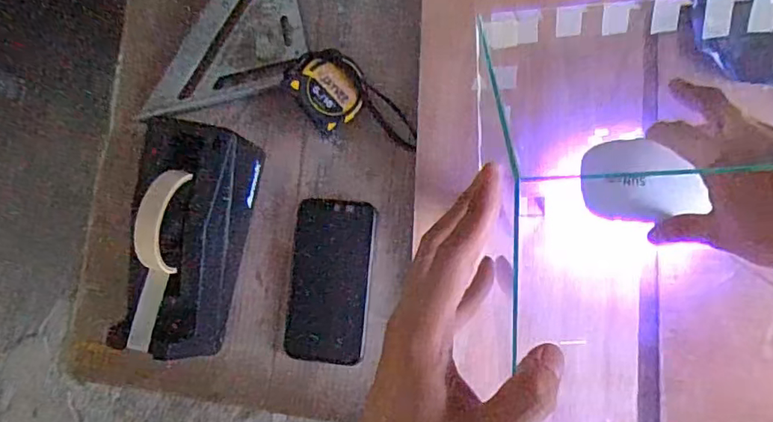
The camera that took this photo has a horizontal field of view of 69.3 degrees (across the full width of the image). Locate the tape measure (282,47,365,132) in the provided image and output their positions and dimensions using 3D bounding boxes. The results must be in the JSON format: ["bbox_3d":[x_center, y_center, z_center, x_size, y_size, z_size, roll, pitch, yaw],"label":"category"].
[{"bbox_3d":[-0.053,-0.115,0.516,0.060,0.042,0.067,-32,82,6],"label":"tape measure"}]

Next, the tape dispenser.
[{"bbox_3d":[-0.168,0.025,0.486,0.063,0.128,0.192,12,88,9],"label":"tape dispenser"}]

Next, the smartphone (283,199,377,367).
[{"bbox_3d":[-0.053,0.066,0.535,0.077,0.007,0.152,5,87,9],"label":"smartphone"}]

